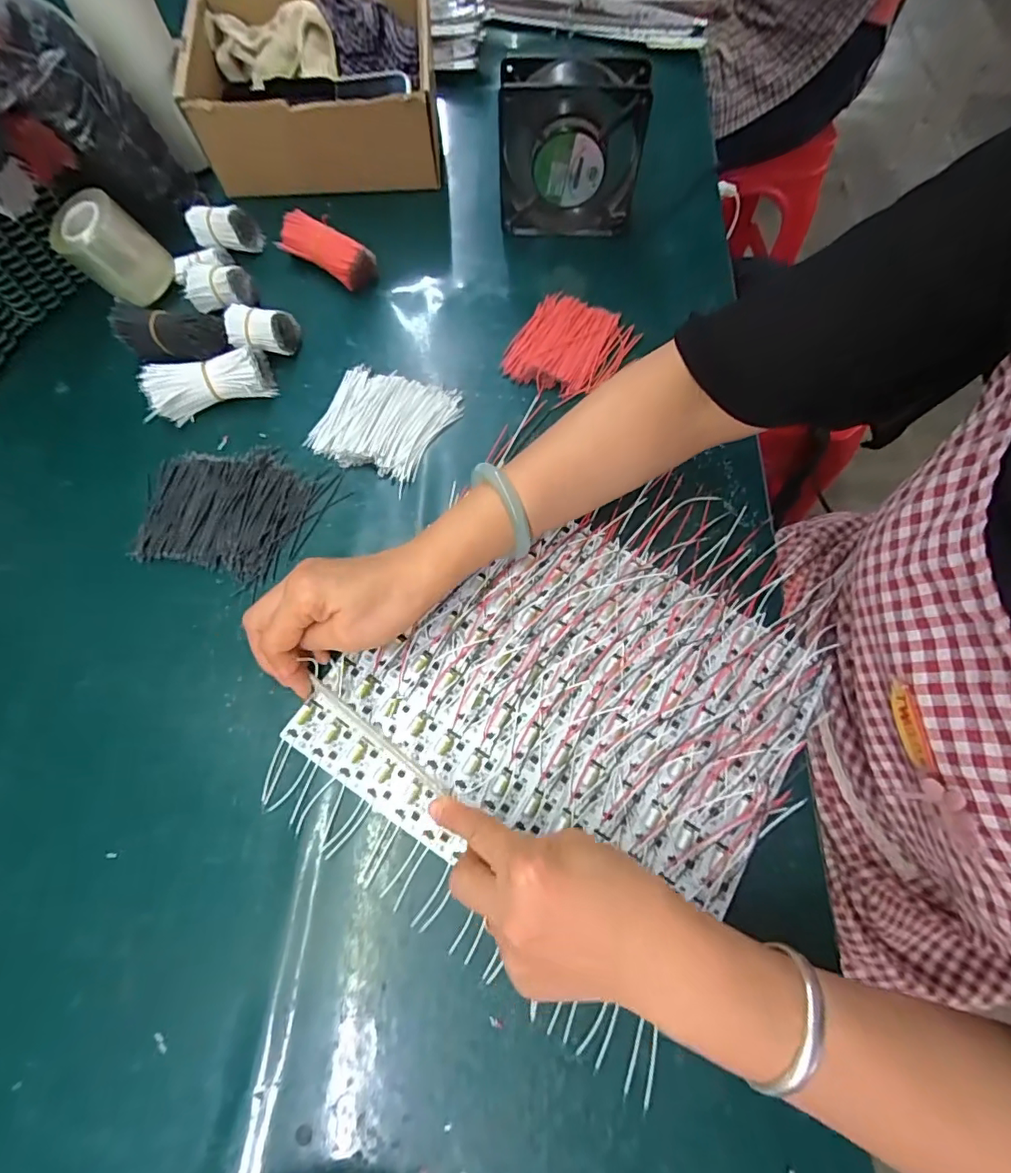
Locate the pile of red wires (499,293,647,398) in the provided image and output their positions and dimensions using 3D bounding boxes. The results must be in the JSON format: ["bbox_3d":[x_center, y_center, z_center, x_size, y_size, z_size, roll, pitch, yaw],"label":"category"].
[{"bbox_3d":[0.057,-0.209,0.455,0.093,0.019,0.097,25,70,8],"label":"pile of red wires"}]

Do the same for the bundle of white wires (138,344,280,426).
[{"bbox_3d":[-0.243,-0.168,0.428,0.094,0.039,0.036,-19,70,-9],"label":"bundle of white wires"}]

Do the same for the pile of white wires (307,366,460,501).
[{"bbox_3d":[-0.101,-0.139,0.431,0.098,0.013,0.102,28,70,9],"label":"pile of white wires"}]

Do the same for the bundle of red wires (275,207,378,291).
[{"bbox_3d":[-0.163,-0.305,0.478,0.091,0.039,0.033,31,70,10],"label":"bundle of red wires"}]

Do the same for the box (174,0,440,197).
[{"bbox_3d":[-0.175,-0.465,0.505,0.214,0.096,0.155,-1,68,-2],"label":"box"}]

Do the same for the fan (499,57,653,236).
[{"bbox_3d":[0.057,-0.372,0.456,0.119,0.128,0.034,-3,68,-3],"label":"fan"}]

